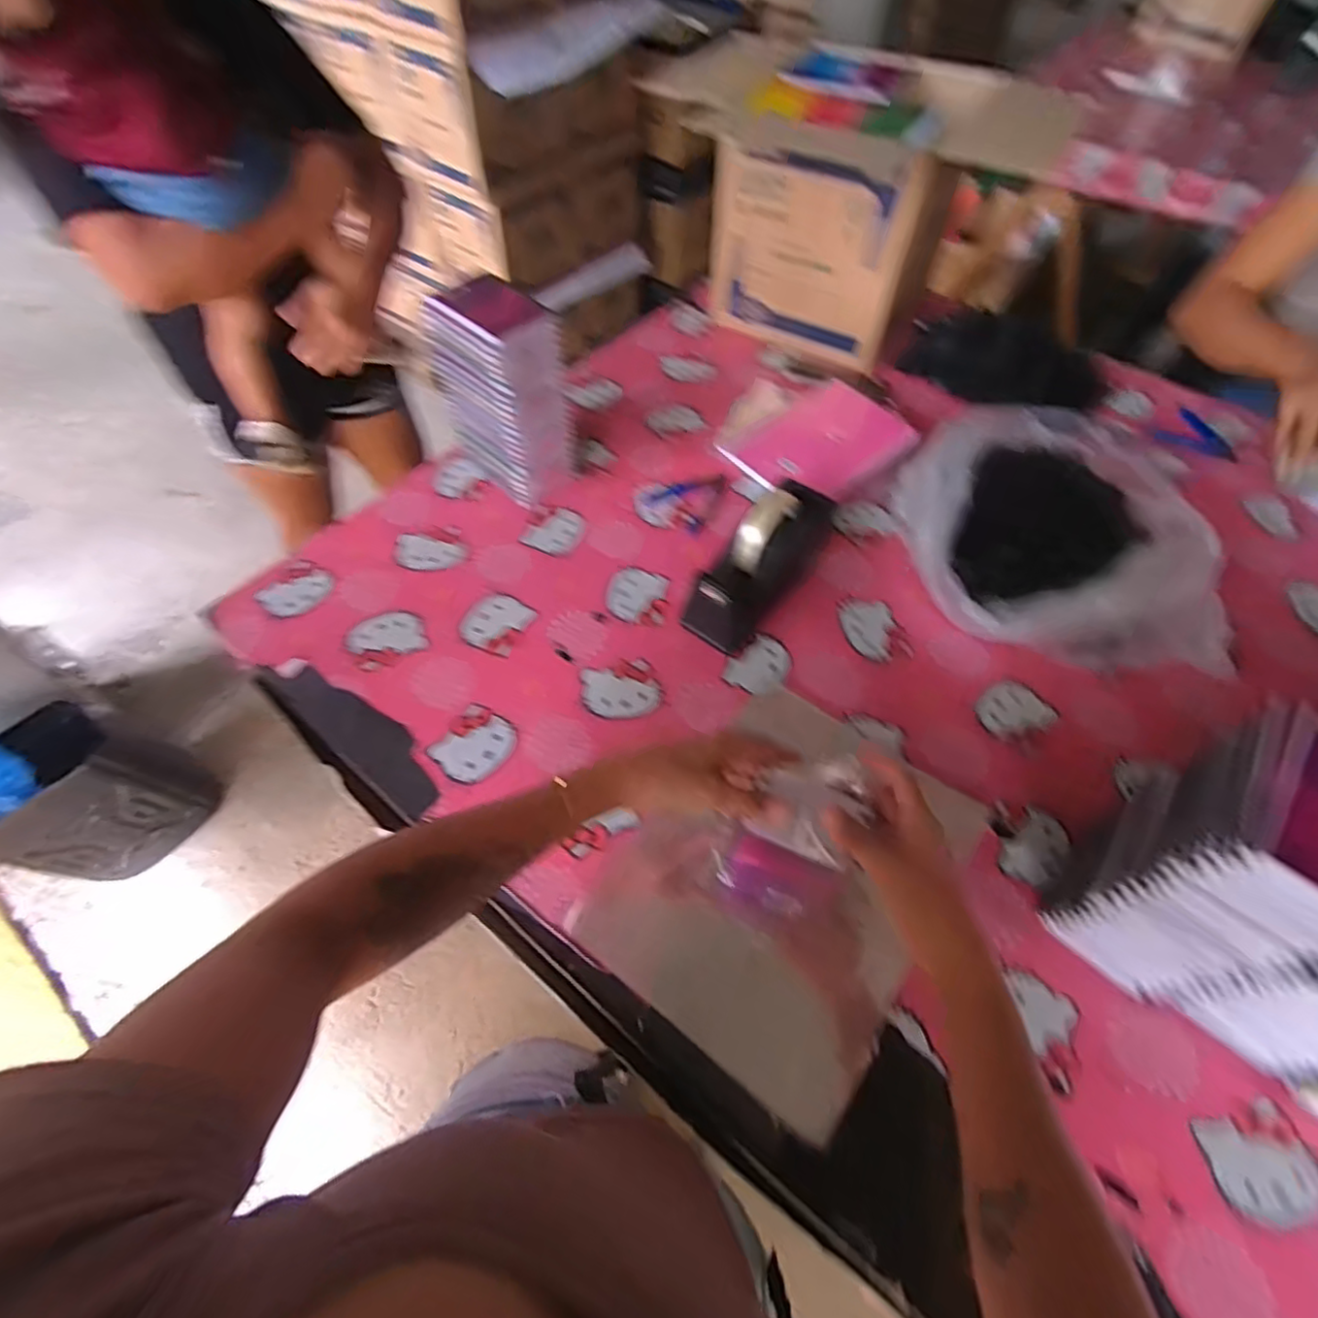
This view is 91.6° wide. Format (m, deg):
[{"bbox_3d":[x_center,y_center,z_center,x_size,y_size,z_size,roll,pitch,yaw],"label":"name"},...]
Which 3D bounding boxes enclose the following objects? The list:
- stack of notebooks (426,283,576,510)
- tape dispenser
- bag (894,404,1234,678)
[{"bbox_3d":[-0.178,-0.317,0.782,0.132,0.204,0.108,35,63,18],"label":"stack of notebooks"},{"bbox_3d":[0.116,-0.113,0.715,0.076,0.121,0.206,35,63,18],"label":"tape dispenser"},{"bbox_3d":[0.459,-0.161,0.765,0.304,0.104,0.364,9,59,3],"label":"bag"}]

